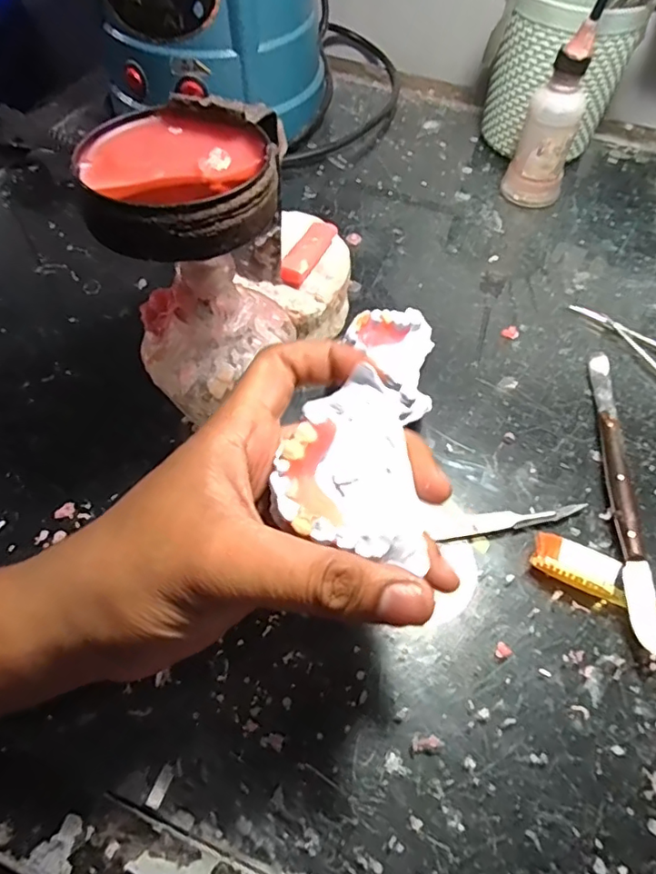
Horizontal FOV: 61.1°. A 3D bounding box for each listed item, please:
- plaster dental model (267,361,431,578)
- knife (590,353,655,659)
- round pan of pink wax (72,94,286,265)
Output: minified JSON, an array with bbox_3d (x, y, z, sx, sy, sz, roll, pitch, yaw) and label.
[{"bbox_3d":[0.013,0.010,0.192,0.052,0.026,0.064,15,58,8],"label":"plaster dental model"},{"bbox_3d":[0.149,0.022,0.286,0.013,0.017,0.169,9,58,4],"label":"knife"},{"bbox_3d":[-0.056,-0.104,0.214,0.073,0.020,0.085,-1,58,-2],"label":"round pan of pink wax"}]

